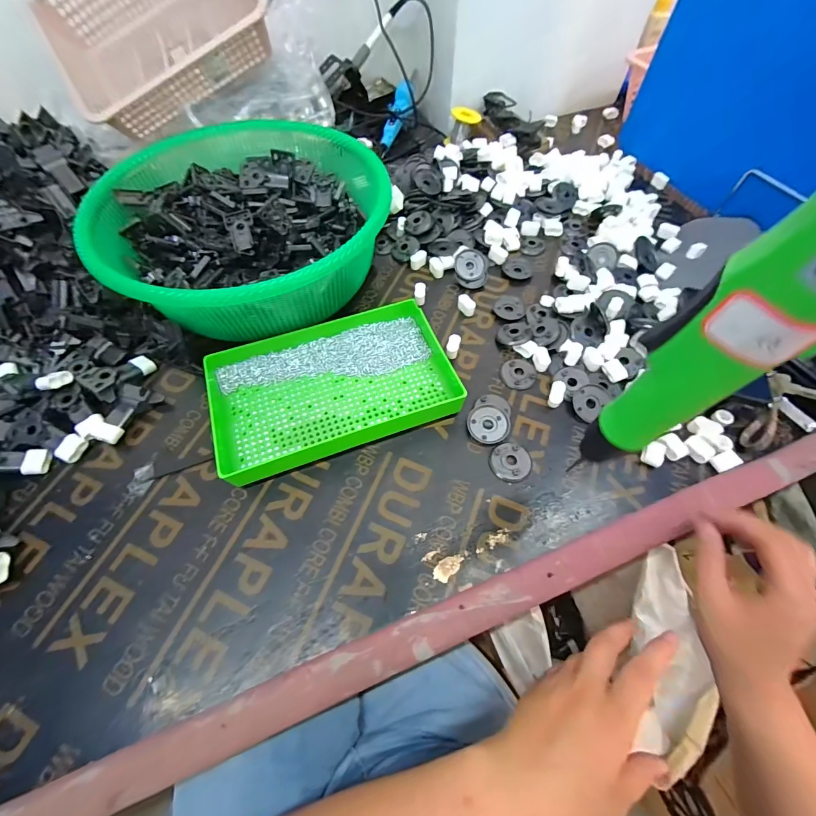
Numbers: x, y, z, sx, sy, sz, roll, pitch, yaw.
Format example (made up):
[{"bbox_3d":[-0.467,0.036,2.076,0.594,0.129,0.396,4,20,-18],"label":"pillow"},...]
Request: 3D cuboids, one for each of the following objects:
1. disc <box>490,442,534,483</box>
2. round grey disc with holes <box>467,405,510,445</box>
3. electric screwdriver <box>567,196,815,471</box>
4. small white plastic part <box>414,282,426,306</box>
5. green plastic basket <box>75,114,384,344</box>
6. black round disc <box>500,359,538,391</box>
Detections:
[{"bbox_3d":[0.104,0.053,0.369,0.042,0.004,0.040,0,63,0],"label":"disc"},{"bbox_3d":[0.085,0.018,0.387,0.043,0.009,0.040,0,63,0],"label":"round grey disc with holes"},{"bbox_3d":[0.134,-0.026,0.158,0.034,0.162,0.030,1,60,1],"label":"electric screwdriver"},{"bbox_3d":[0.016,-0.148,0.477,0.014,0.017,0.026,3,63,2],"label":"small white plastic part"},{"bbox_3d":[-0.194,-0.238,0.454,0.323,0.100,0.355,-23,65,-11],"label":"green plastic basket"},{"bbox_3d":[0.128,-0.039,0.422,0.040,0.006,0.041,0,63,0],"label":"black round disc"}]

